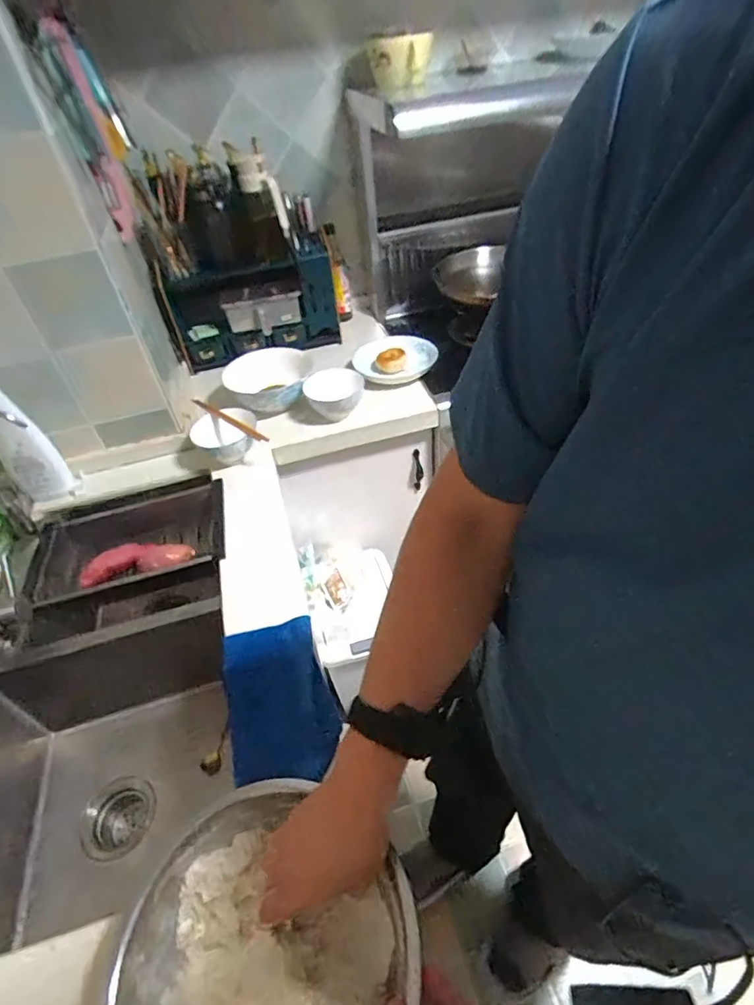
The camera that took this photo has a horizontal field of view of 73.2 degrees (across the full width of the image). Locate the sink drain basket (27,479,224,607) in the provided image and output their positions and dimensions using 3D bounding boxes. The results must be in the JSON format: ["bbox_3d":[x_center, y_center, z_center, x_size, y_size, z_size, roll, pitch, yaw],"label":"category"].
[{"bbox_3d":[-0.452,0.093,0.928,0.335,0.091,0.201,-12,44,-5],"label":"sink drain basket"}]

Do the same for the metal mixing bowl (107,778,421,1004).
[{"bbox_3d":[-0.095,0.393,0.438,0.234,0.076,0.232,-4,43,3],"label":"metal mixing bowl"}]

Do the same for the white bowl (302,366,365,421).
[{"bbox_3d":[-0.087,-0.229,1.075,0.119,0.089,0.119,-4,43,3],"label":"white bowl"}]

